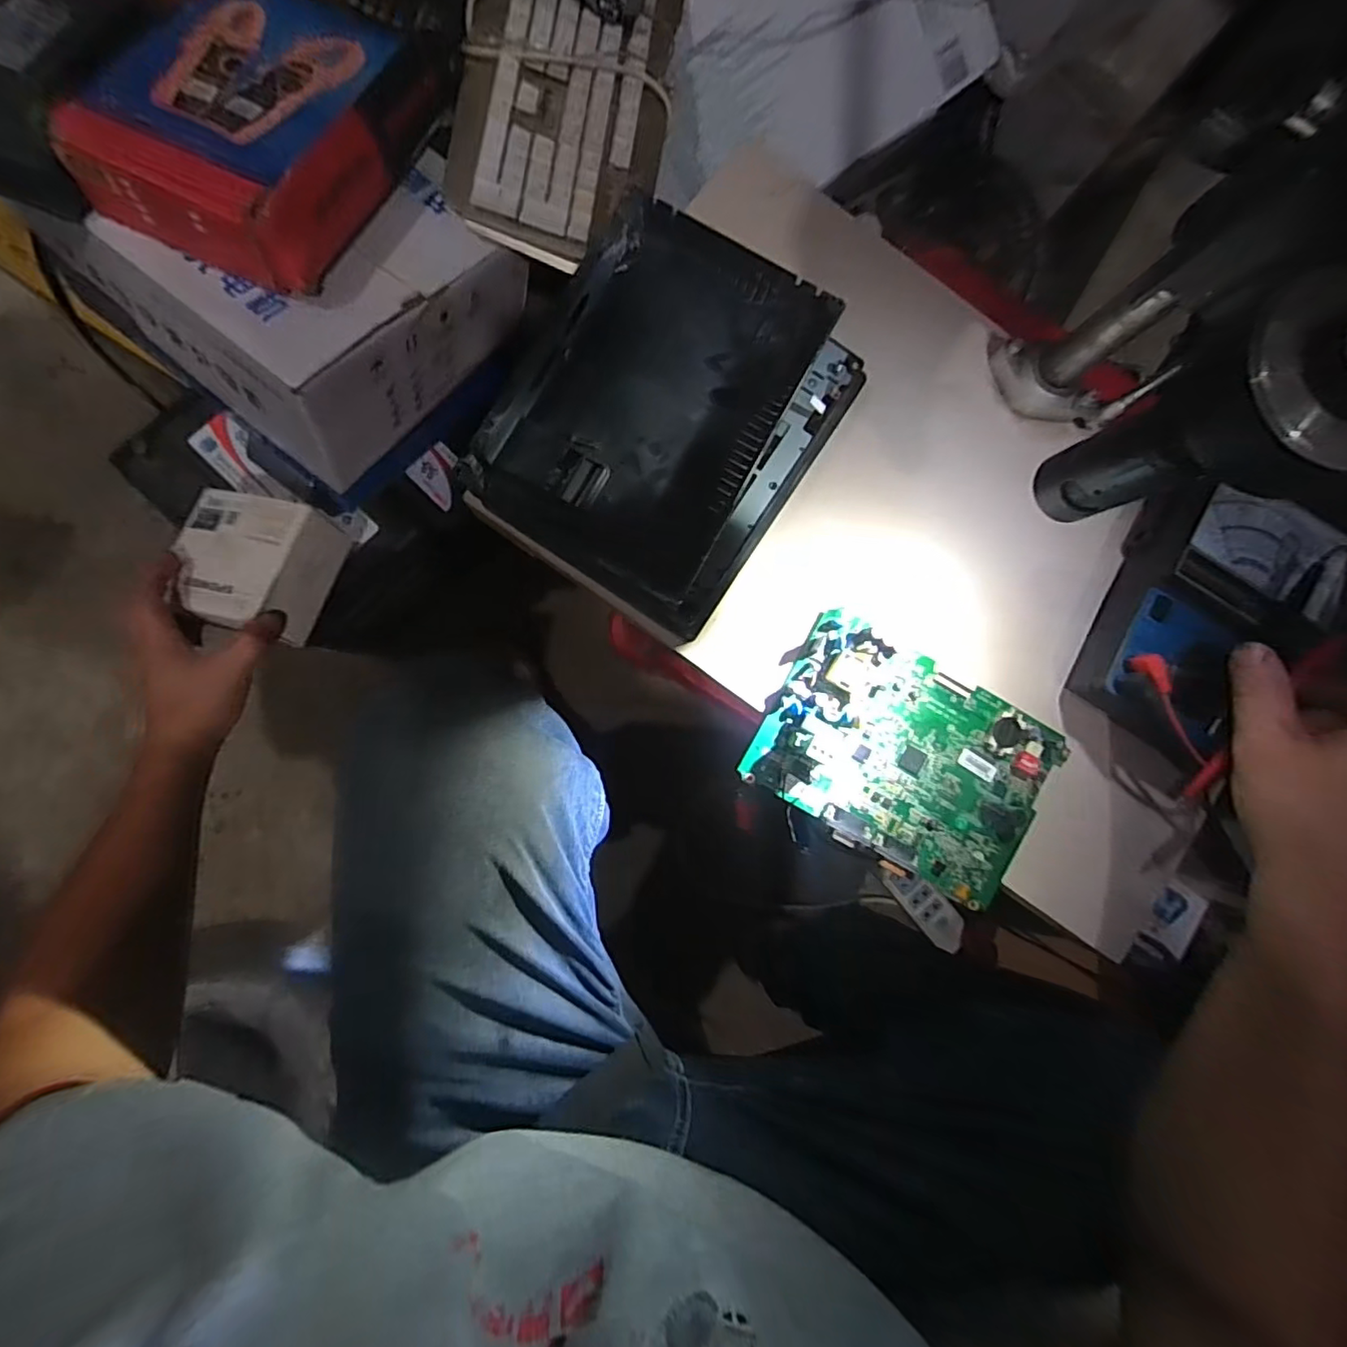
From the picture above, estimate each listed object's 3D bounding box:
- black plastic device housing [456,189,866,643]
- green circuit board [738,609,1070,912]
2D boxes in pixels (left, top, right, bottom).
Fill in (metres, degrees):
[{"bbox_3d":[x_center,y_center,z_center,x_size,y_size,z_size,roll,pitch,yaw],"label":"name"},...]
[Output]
[{"bbox_3d":[-0.003,-0.145,0.338,0.167,0.043,0.199,33,82,-3],"label":"black plastic device housing"},{"bbox_3d":[0.141,0.051,0.361,0.171,0.027,0.119,29,83,-3],"label":"green circuit board"}]

